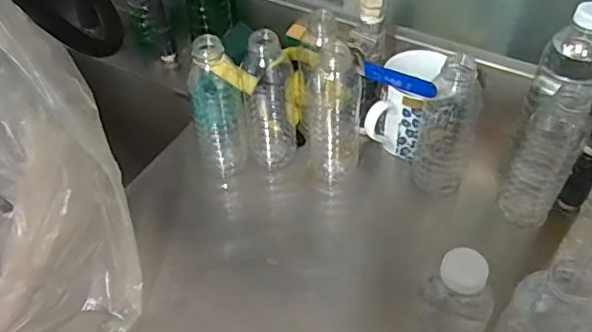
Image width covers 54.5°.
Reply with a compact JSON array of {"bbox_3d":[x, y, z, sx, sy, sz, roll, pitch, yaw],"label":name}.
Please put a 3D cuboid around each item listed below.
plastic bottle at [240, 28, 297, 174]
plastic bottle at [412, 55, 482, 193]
[{"bbox_3d":[-0.029,-0.076,0.658,0.052,0.175,0.052,4,48,5],"label":"plastic bottle"},{"bbox_3d":[0.161,-0.044,0.606,0.054,0.160,0.052,13,50,13],"label":"plastic bottle"}]

